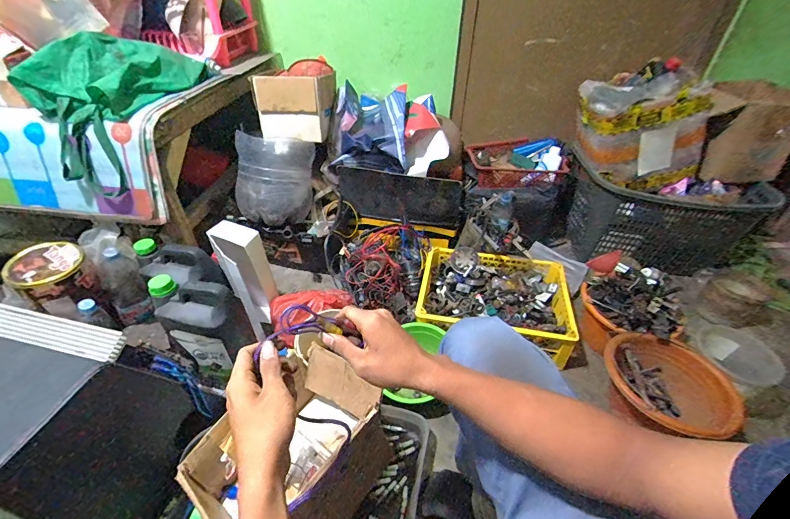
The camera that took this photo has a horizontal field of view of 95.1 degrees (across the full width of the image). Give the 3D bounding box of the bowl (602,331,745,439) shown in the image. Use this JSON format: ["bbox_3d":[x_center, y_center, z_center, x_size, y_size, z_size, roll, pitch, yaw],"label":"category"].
[{"bbox_3d":[0.638,0.318,0.871,0.266,0.150,0.256,1,39,-1],"label":"bowl"}]

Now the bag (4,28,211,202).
[{"bbox_3d":[-0.677,-0.399,0.923,0.204,0.266,0.400,10,40,10],"label":"bag"}]

